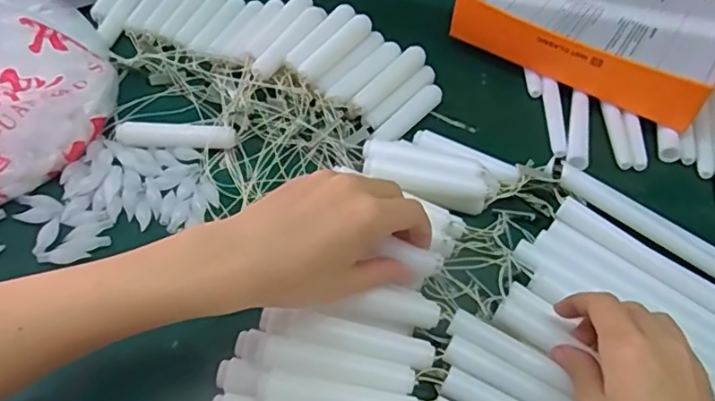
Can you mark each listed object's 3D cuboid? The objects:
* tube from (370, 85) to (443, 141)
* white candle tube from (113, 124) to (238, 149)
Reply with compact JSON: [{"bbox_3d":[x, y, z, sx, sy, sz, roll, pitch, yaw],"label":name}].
[{"bbox_3d":[0.043,-0.071,0.499,0.017,0.016,0.086,36,56,21],"label":"tube"},{"bbox_3d":[-0.145,-0.051,0.474,0.092,0.018,0.019,0,51,-7],"label":"white candle tube"}]

